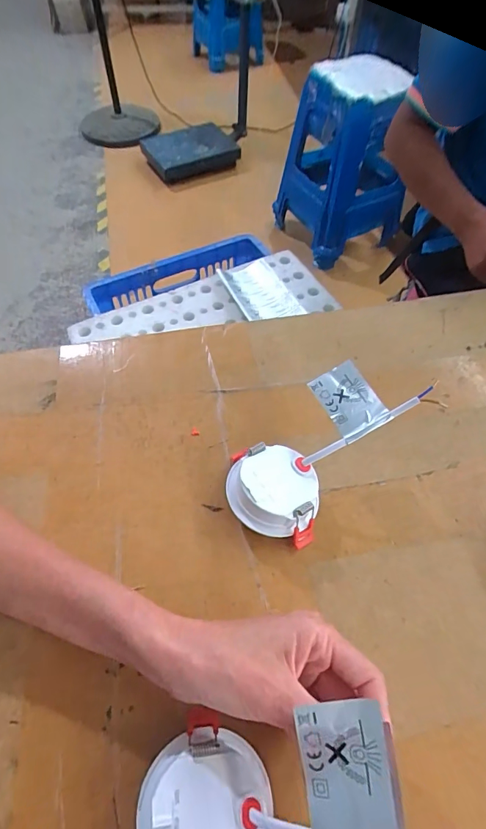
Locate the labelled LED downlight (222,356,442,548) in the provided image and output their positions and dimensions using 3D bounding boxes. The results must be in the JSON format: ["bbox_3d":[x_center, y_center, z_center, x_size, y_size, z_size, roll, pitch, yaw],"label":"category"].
[{"bbox_3d":[0.057,0.023,0.318,0.159,0.033,0.076,-46,67,-3],"label":"labelled LED downlight"}]

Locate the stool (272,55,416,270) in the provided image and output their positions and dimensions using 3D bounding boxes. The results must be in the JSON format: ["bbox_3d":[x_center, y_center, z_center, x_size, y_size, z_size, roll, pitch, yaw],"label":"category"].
[{"bbox_3d":[0.367,-0.893,1.521,0.337,0.582,0.370,-25,61,-17],"label":"stool"}]

